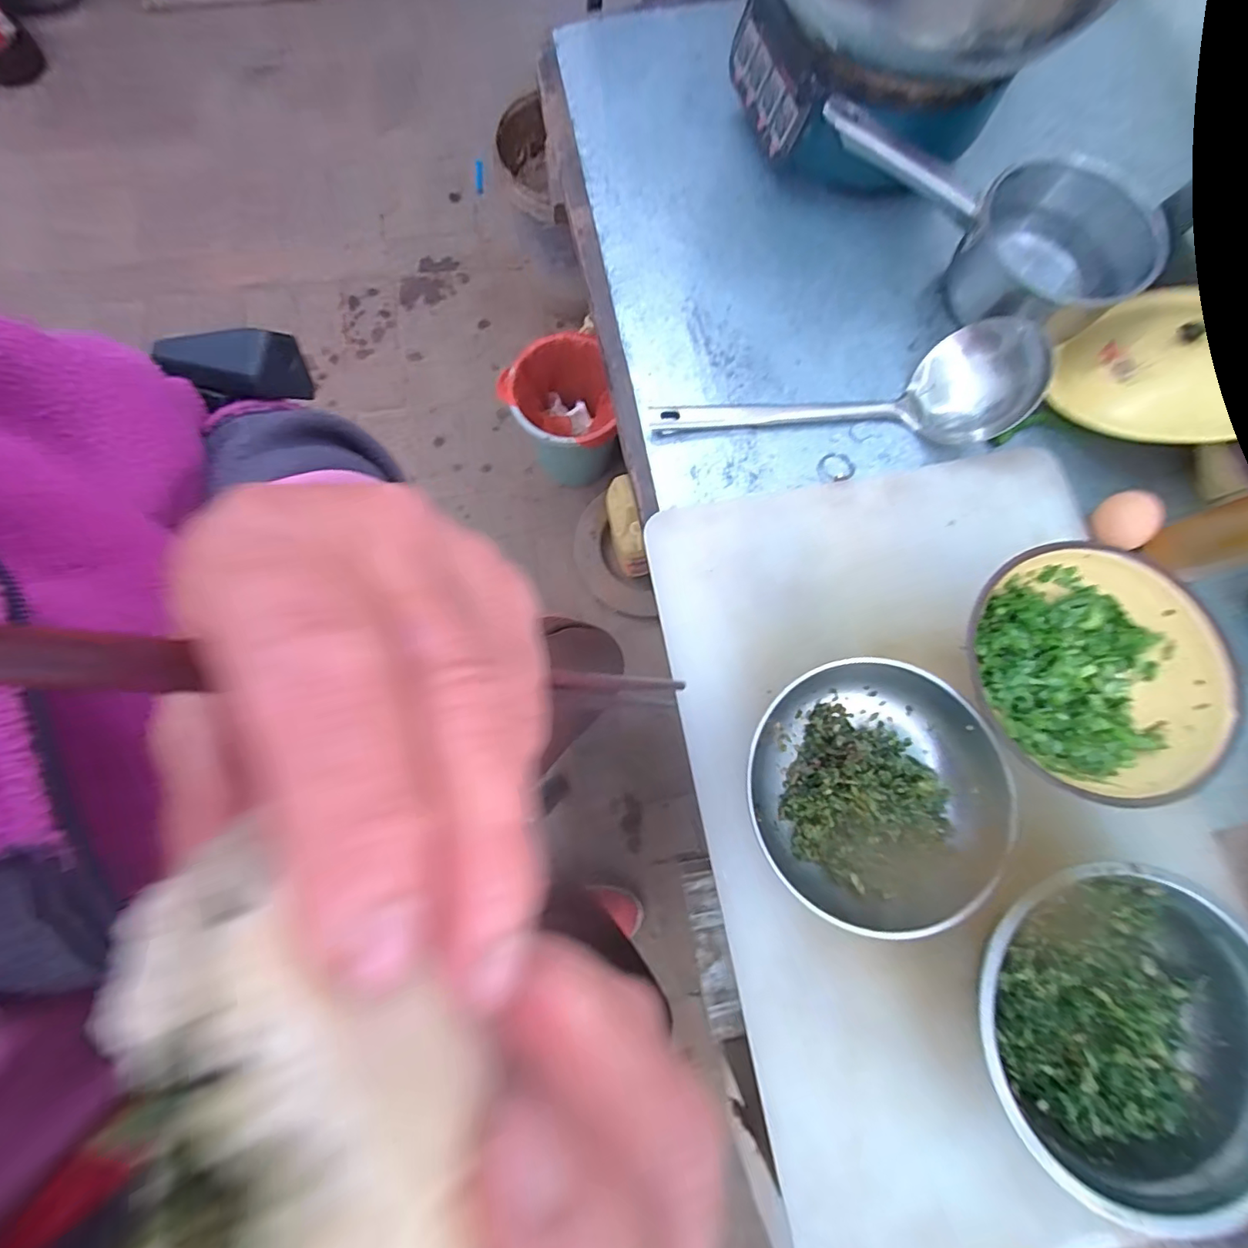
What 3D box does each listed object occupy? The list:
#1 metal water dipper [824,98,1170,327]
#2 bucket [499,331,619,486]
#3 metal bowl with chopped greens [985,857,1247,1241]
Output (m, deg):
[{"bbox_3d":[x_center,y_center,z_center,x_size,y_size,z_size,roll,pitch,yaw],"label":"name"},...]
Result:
[{"bbox_3d":[0.338,-0.393,0.512,0.310,0.116,0.118,30,78,6],"label":"metal water dipper"},{"bbox_3d":[-0.124,-0.413,1.118,0.204,0.237,0.224,1,78,-3],"label":"bucket"},{"bbox_3d":[0.334,0.274,0.376,0.185,0.083,0.208,28,78,6],"label":"metal bowl with chopped greens"}]

